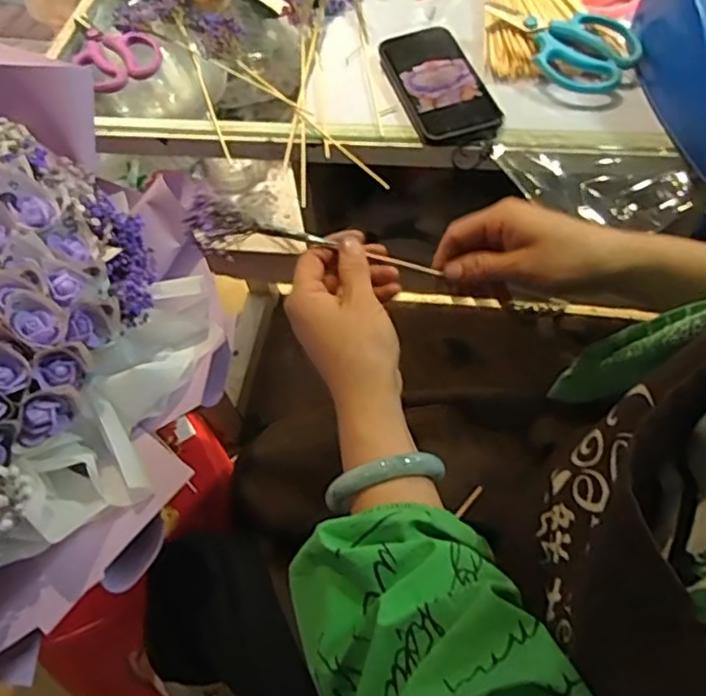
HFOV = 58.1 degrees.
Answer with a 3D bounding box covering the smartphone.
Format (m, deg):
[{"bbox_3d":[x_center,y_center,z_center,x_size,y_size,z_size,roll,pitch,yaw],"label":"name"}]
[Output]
[{"bbox_3d":[0.081,-0.261,0.622,0.081,0.015,0.176,-16,58,-5],"label":"smartphone"}]

